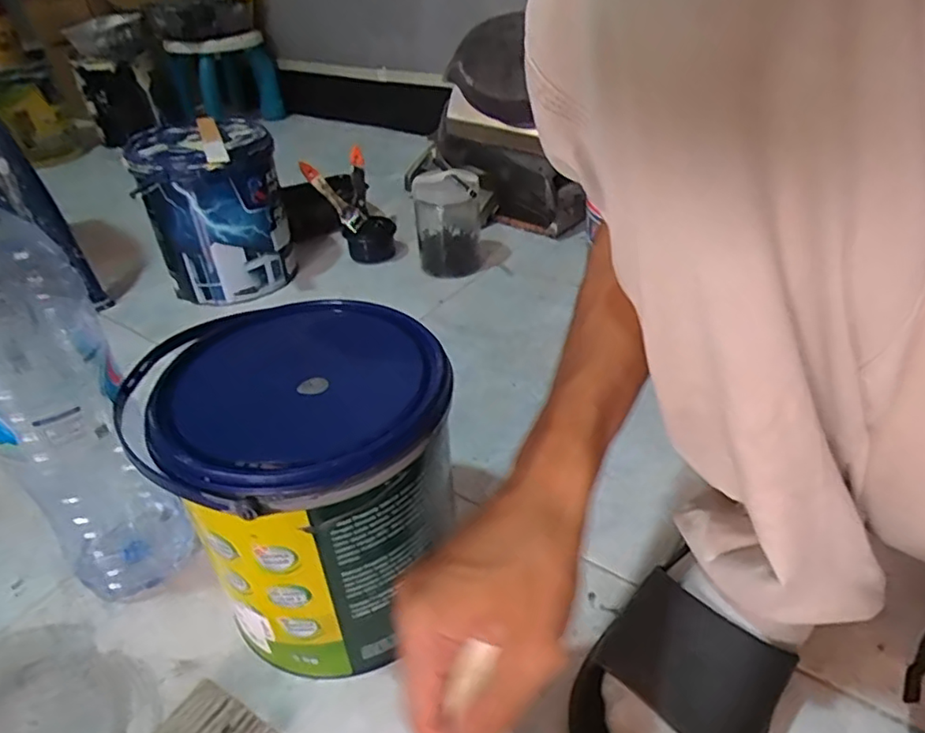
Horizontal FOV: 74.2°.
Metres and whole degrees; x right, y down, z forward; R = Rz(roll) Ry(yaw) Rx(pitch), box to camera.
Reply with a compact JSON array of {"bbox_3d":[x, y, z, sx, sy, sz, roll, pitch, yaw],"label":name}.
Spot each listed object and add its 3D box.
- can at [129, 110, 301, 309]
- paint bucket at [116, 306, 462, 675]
[{"bbox_3d":[-0.329,-0.203,0.833,0.165,0.210,0.144,-15,39,-16],"label":"can"},{"bbox_3d":[-0.098,0.083,0.433,0.174,0.198,0.180,-2,37,1],"label":"paint bucket"}]

